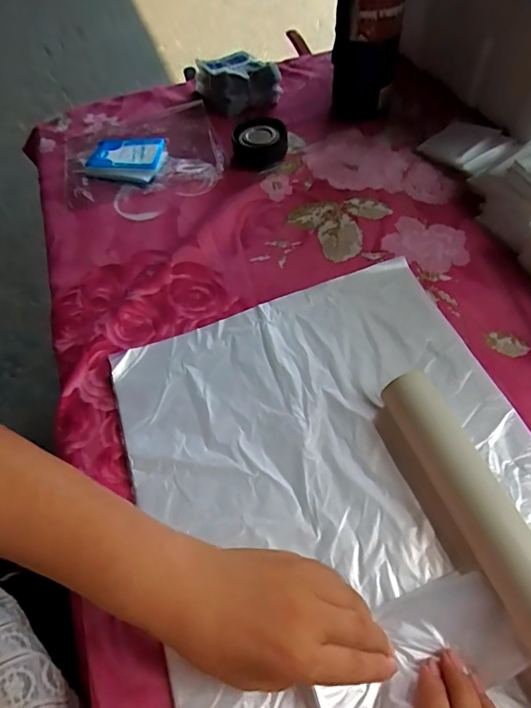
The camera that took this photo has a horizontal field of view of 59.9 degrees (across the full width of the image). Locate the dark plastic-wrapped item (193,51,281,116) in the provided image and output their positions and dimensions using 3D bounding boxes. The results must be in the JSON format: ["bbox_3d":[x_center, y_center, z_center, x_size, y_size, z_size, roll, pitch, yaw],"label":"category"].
[{"bbox_3d":[-0.036,-0.379,0.648,0.113,0.059,0.070,-15,56,-5],"label":"dark plastic-wrapped item"}]

